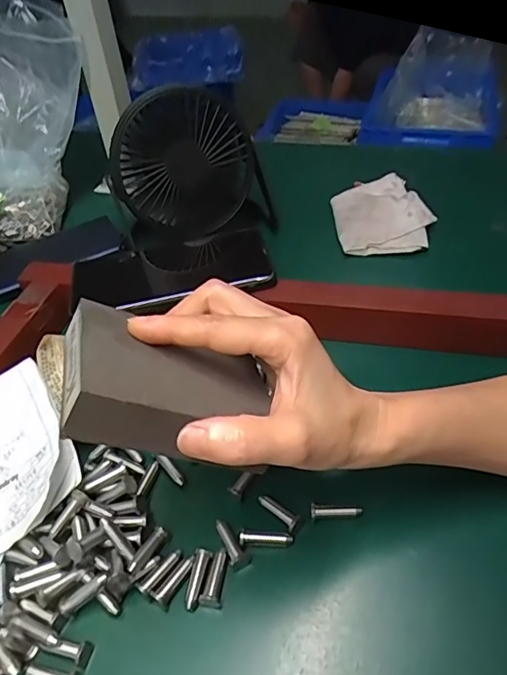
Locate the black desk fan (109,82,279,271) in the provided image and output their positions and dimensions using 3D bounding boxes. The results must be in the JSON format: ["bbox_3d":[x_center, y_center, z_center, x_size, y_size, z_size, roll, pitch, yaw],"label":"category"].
[{"bbox_3d":[-0.061,-0.155,0.504,0.140,0.170,0.077,-17,46,-12],"label":"black desk fan"}]

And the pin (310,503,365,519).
[{"bbox_3d":[0.049,0.103,0.301,0.030,0.008,0.006,-2,45,4],"label":"pin"}]

